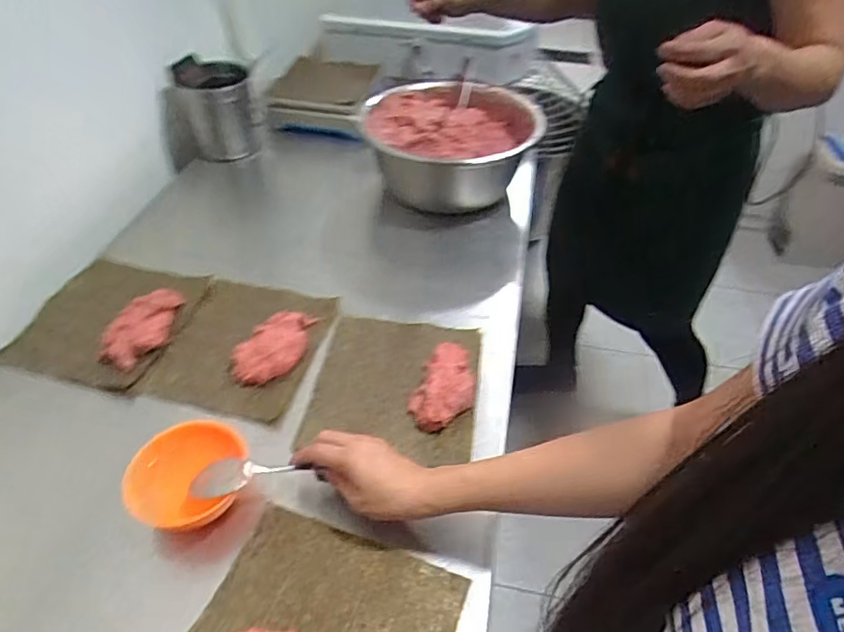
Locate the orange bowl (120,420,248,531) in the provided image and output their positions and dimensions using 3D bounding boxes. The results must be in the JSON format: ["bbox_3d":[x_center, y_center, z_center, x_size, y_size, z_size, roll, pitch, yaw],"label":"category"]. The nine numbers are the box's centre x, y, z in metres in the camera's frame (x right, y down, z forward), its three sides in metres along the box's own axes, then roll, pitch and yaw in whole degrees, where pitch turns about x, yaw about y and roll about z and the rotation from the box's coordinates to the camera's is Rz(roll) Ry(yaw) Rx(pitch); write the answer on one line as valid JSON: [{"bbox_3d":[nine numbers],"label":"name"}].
[{"bbox_3d":[-0.216,0.155,0.531,0.101,0.045,0.105,1,44,-1],"label":"orange bowl"}]

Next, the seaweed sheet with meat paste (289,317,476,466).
[{"bbox_3d":[-0.028,0.068,0.647,0.181,0.025,0.192,8,44,7],"label":"seaweed sheet with meat paste"}]

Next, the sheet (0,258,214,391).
[{"bbox_3d":[-0.392,0.003,0.707,0.176,0.043,0.194,11,45,10],"label":"sheet"}]

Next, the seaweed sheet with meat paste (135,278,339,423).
[{"bbox_3d":[-0.218,0.029,0.689,0.175,0.027,0.198,11,45,10],"label":"seaweed sheet with meat paste"}]

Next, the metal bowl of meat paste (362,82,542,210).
[{"bbox_3d":[0.048,-0.280,0.935,0.269,0.139,0.280,1,44,-1],"label":"metal bowl of meat paste"}]

